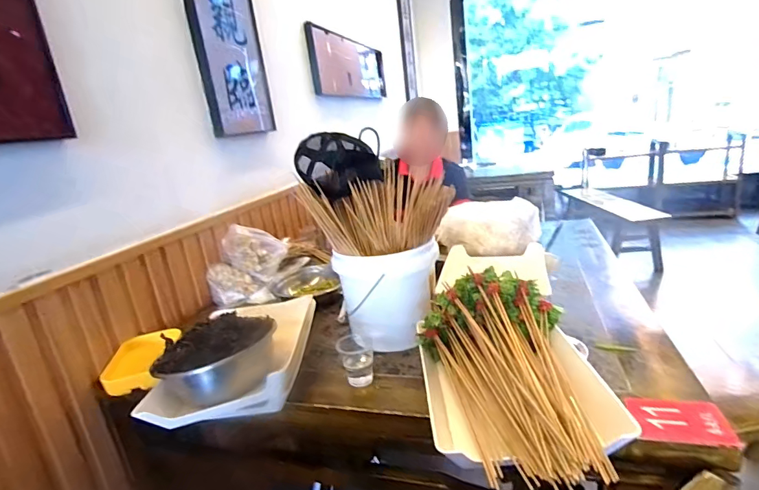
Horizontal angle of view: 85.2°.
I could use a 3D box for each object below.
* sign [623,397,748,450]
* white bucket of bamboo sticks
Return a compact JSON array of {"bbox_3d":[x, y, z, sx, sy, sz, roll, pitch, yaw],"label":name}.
[{"bbox_3d":[0.394,0.232,0.540,0.111,0.008,0.078,-6,19,27],"label":"sign"},{"bbox_3d":[0.009,0.028,0.833,0.212,0.291,0.221,-7,17,2],"label":"white bucket of bamboo sticks"}]

